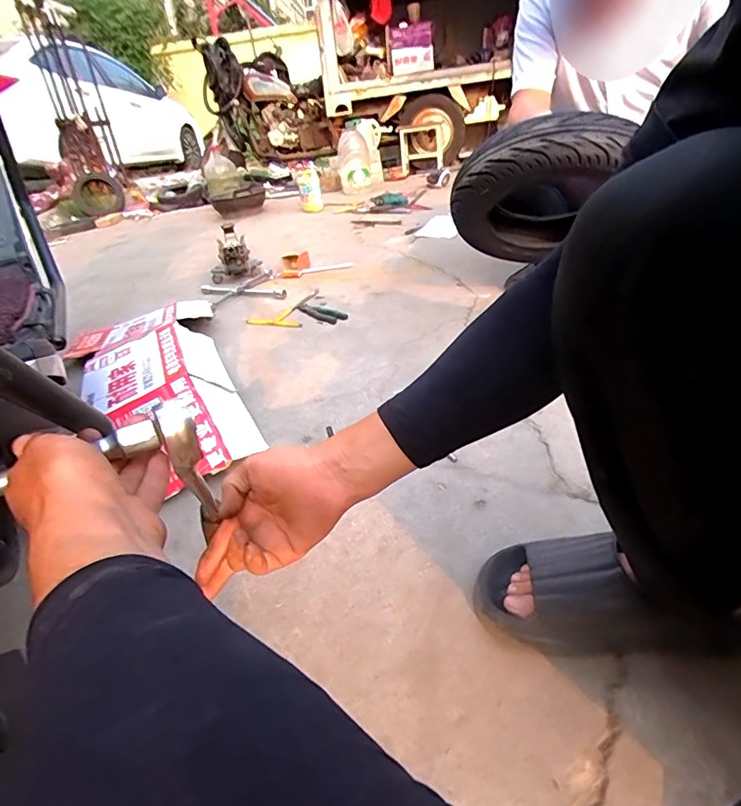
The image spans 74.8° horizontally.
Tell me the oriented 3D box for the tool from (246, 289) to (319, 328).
[{"bbox_3d":[-0.244,-0.294,1.499,0.167,0.017,0.291,3,30,19],"label":"tool"}]

